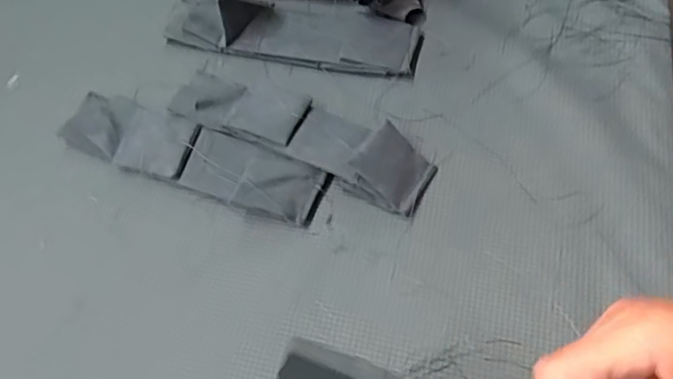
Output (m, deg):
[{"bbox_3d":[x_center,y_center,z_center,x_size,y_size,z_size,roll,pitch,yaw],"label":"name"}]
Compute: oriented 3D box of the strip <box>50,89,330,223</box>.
[{"bbox_3d":[-0.105,-0.026,0.414,0.201,0.014,0.048,20,67,15],"label":"strip"}]

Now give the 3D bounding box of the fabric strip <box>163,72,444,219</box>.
[{"bbox_3d":[-0.029,-0.045,0.410,0.196,0.024,0.050,24,68,17],"label":"fabric strip"}]

